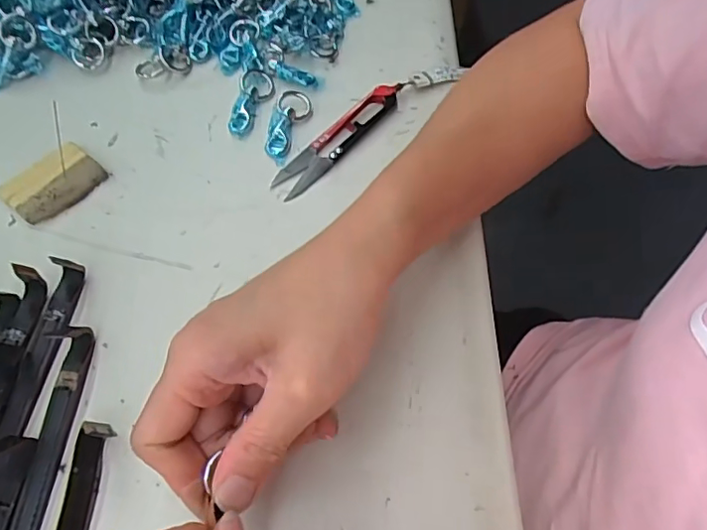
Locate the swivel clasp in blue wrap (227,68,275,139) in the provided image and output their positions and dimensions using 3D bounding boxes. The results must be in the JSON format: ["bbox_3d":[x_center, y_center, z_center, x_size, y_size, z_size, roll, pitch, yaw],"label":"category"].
[{"bbox_3d":[-0.069,-0.110,0.370,0.021,0.011,0.055,17,60,7],"label":"swivel clasp in blue wrap"}]

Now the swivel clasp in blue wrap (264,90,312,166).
[{"bbox_3d":[-0.044,-0.092,0.359,0.020,0.008,0.055,18,60,7],"label":"swivel clasp in blue wrap"}]

